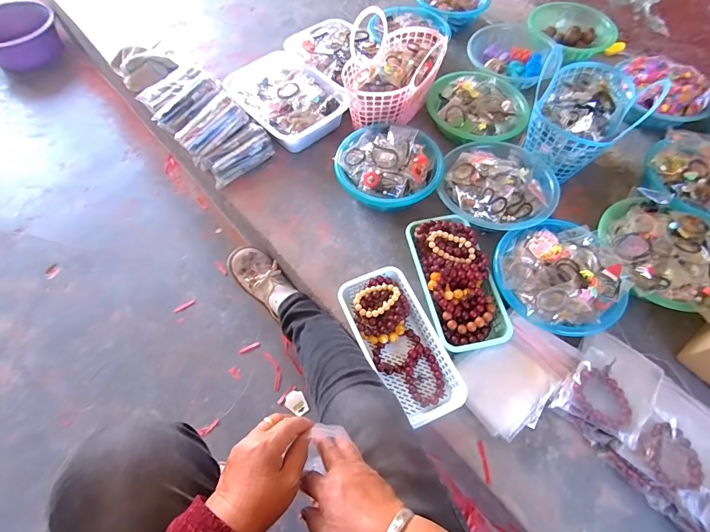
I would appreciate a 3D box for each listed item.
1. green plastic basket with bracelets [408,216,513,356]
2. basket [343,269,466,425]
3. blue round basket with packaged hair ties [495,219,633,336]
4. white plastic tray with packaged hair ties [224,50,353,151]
[{"bbox_3d":[0.186,0.022,0.688,0.126,0.078,0.258,-11,62,-7],"label":"green plastic basket with bracelets"},{"bbox_3d":[0.078,0.133,0.652,0.137,0.056,0.270,-26,65,-15],"label":"basket"},{"bbox_3d":[0.366,0.014,0.676,0.210,0.073,0.207,1,62,-1],"label":"blue round basket with packaged hair ties"},{"bbox_3d":[-0.169,-0.410,0.927,0.222,0.084,0.271,-32,67,-17],"label":"white plastic tray with packaged hair ties"}]

